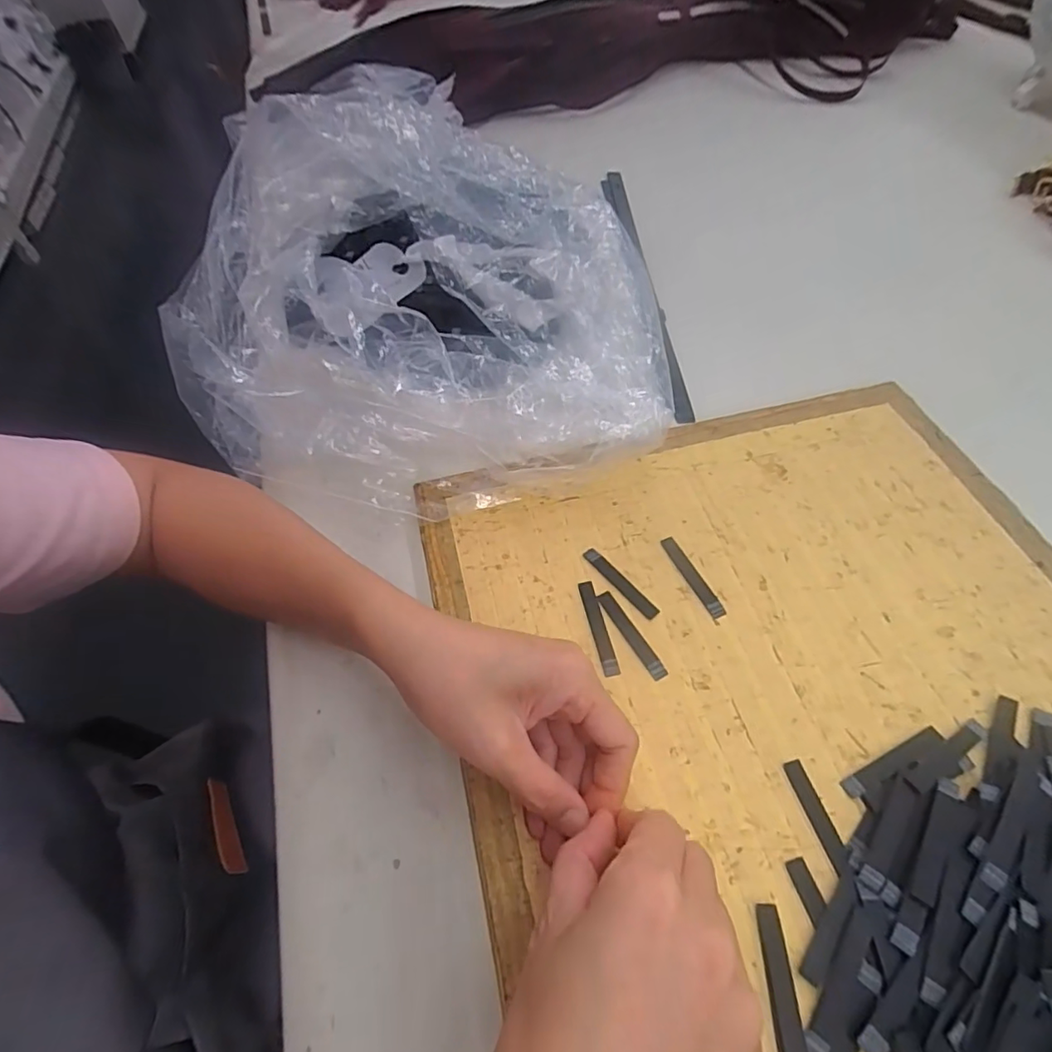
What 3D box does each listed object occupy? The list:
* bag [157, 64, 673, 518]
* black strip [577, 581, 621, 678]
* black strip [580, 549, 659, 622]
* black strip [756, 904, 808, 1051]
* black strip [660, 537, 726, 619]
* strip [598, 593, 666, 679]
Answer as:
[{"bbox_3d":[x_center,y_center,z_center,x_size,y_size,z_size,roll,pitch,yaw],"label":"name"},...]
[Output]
[{"bbox_3d":[-0.092,-0.186,0.423,0.406,0.119,0.342,7,57,8],"label":"bag"},{"bbox_3d":[0.044,0.060,0.327,0.010,0.004,0.061,-12,57,-4],"label":"black strip"},{"bbox_3d":[0.060,0.036,0.345,0.009,0.004,0.060,-35,61,-18],"label":"black strip"},{"bbox_3d":[0.109,0.198,0.231,0.011,0.004,0.060,-1,56,3],"label":"black strip"},{"bbox_3d":[0.106,0.032,0.345,0.010,0.004,0.061,-23,58,-11],"label":"black strip"},{"bbox_3d":[0.063,0.065,0.325,0.010,0.004,0.060,-28,59,-14],"label":"strip"}]

